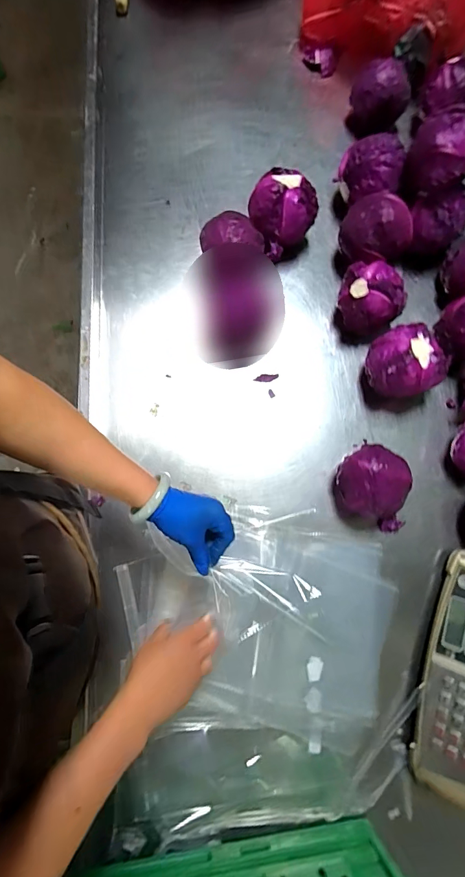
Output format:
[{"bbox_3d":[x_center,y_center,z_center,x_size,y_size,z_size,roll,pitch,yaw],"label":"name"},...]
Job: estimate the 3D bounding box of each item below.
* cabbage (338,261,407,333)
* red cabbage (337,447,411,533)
[{"bbox_3d":[0.237,-0.242,0.684,0.103,0.106,0.103,5,78,-1],"label":"cabbage"},{"bbox_3d":[0.232,0.078,0.622,0.138,0.097,0.114,26,78,4],"label":"red cabbage"}]

